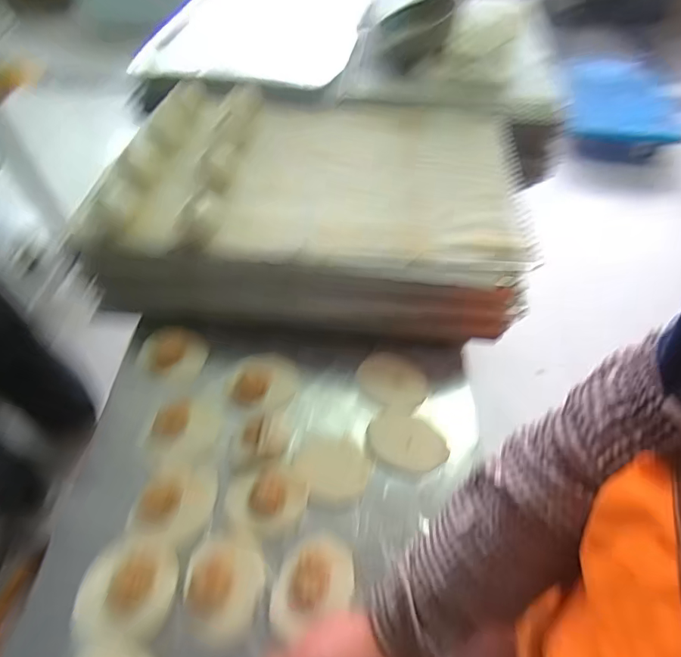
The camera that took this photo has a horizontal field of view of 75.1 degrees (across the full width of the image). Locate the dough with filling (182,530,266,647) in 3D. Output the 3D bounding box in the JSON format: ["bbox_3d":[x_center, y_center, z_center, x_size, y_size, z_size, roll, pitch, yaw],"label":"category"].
[{"bbox_3d":[-0.119,0.263,0.455,0.075,0.016,0.096,5,52,3],"label":"dough with filling"}]

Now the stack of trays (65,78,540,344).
[{"bbox_3d":[-0.040,-0.213,0.712,0.613,0.156,0.422,4,52,2],"label":"stack of trays"}]

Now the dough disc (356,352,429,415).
[{"bbox_3d":[0.072,0.070,0.613,0.094,0.007,0.082,32,58,21],"label":"dough disc"}]

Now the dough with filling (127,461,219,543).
[{"bbox_3d":[-0.180,0.190,0.493,0.080,0.016,0.086,10,53,6],"label":"dough with filling"}]

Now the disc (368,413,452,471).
[{"bbox_3d":[0.083,0.139,0.552,0.096,0.014,0.074,9,53,5],"label":"disc"}]

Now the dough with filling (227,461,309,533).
[{"bbox_3d":[-0.083,0.190,0.502,0.086,0.013,0.069,-16,55,-14],"label":"dough with filling"}]

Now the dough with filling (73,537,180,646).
[{"bbox_3d":[-0.212,0.261,0.443,0.086,0.009,0.090,14,53,-13],"label":"dough with filling"}]

